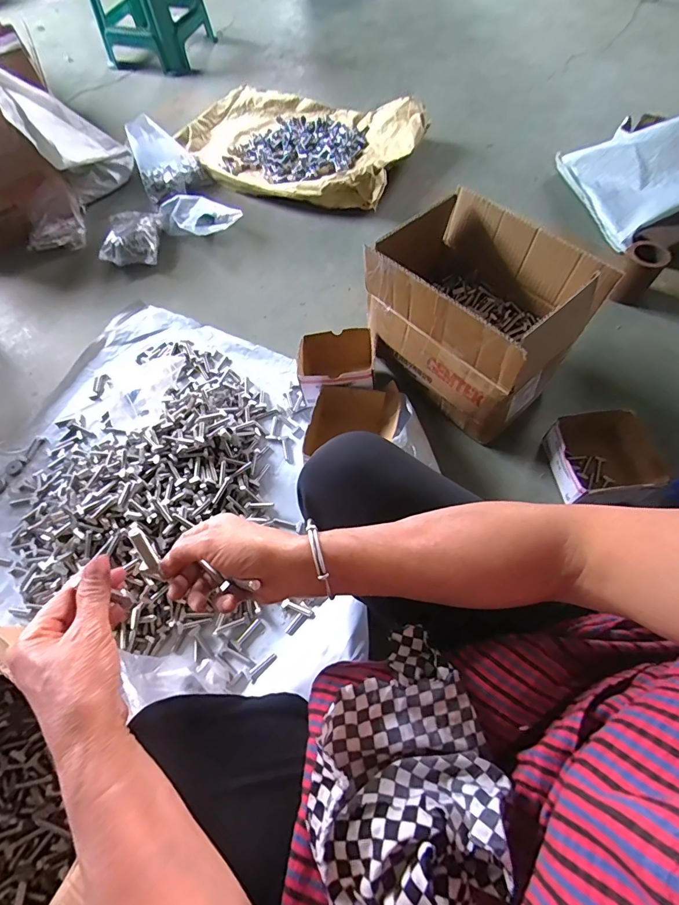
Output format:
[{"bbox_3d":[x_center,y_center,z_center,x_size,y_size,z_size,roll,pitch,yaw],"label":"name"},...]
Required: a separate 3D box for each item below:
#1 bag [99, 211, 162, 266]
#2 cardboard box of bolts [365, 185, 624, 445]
[{"bbox_3d":[-0.546,-0.565,1.085,0.134,0.061,0.160,-4,64,2],"label":"bag"},{"bbox_3d":[0.234,-0.246,0.755,0.339,0.266,0.232,40,73,20],"label":"cardboard box of bolts"}]

